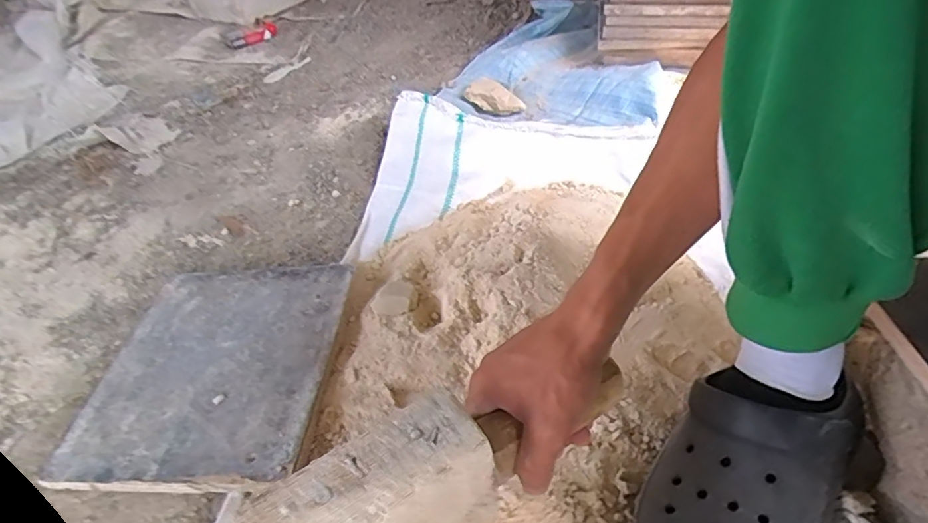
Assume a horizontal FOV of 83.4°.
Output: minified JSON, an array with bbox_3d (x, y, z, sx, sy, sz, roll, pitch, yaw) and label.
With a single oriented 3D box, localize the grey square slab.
[{"bbox_3d":[-0.246,0.101,0.517,0.232,0.025,0.239,0,45,7],"label":"grey square slab"}]

